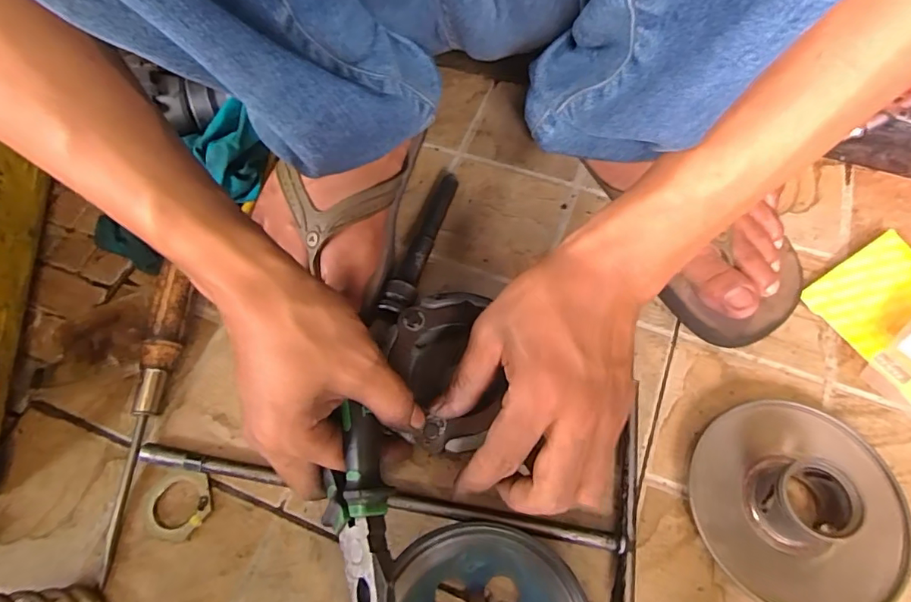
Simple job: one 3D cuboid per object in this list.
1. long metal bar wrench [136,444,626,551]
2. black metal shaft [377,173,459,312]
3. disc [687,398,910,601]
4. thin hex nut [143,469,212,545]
[{"bbox_3d":[-0.052,0.118,0.312,0.296,0.013,0.009,8,64,7],"label":"long metal bar wrench"},{"bbox_3d":[-0.022,-0.046,0.387,0.018,0.022,0.130,16,65,10],"label":"black metal shaft"},{"bbox_3d":[0.196,0.113,0.291,0.113,0.036,0.112,-1,64,2],"label":"disc"},{"bbox_3d":[-0.172,0.126,0.318,0.041,0.004,0.041,-19,64,-7],"label":"thin hex nut"}]

